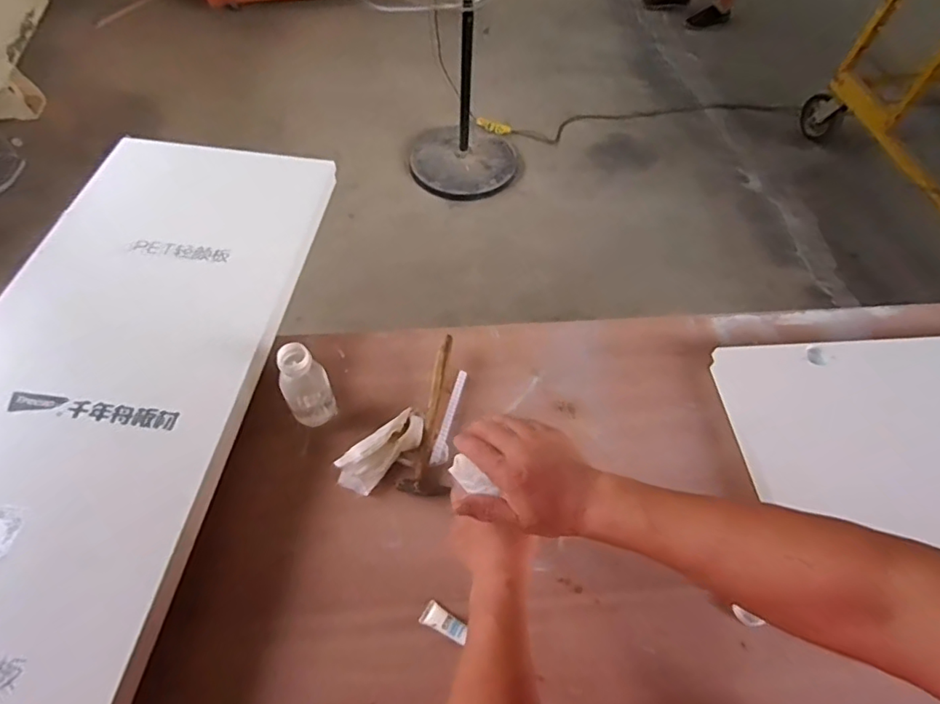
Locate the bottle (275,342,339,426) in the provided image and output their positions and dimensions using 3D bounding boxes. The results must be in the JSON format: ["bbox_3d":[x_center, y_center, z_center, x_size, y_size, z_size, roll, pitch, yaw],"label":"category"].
[{"bbox_3d":[-0.218,0.052,0.735,0.059,0.141,0.055,1,57,-1],"label":"bottle"}]

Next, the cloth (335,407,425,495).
[{"bbox_3d":[-0.118,0.131,0.747,0.058,0.034,0.143,38,64,21],"label":"cloth"}]

